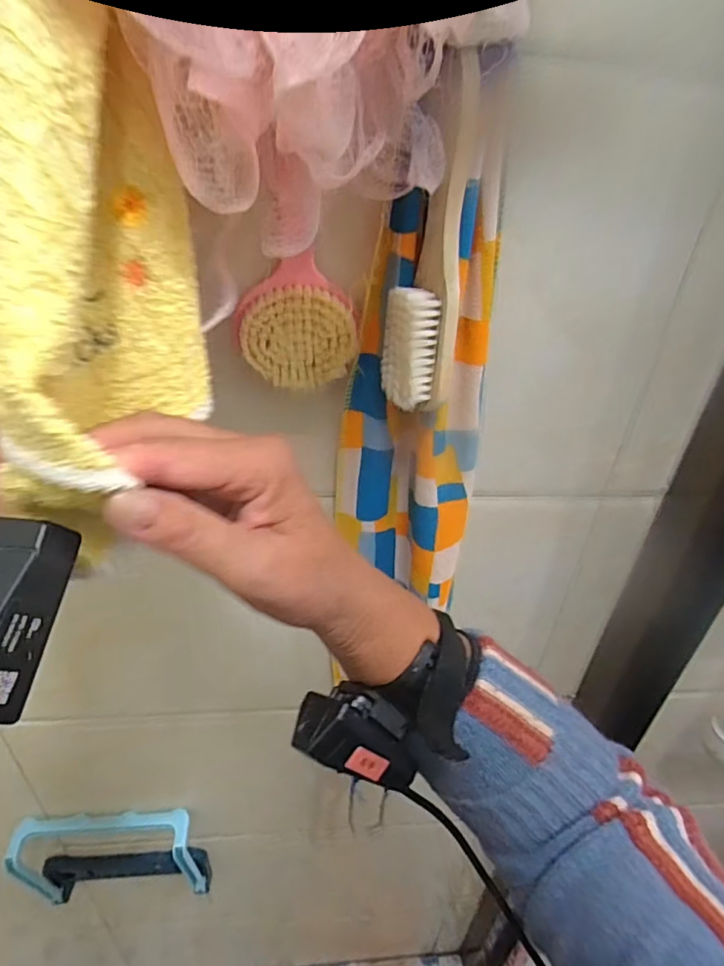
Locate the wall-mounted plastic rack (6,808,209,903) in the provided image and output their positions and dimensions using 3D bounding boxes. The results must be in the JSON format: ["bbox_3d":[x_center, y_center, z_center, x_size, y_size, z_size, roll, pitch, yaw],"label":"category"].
[{"bbox_3d":[-0.337,0.523,0.740,0.224,0.193,0.050,0,34,-7],"label":"wall-mounted plastic rack"}]

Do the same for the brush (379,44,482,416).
[{"bbox_3d":[0.039,-0.130,0.314,0.039,0.177,0.031,-2,34,-9],"label":"brush"}]

